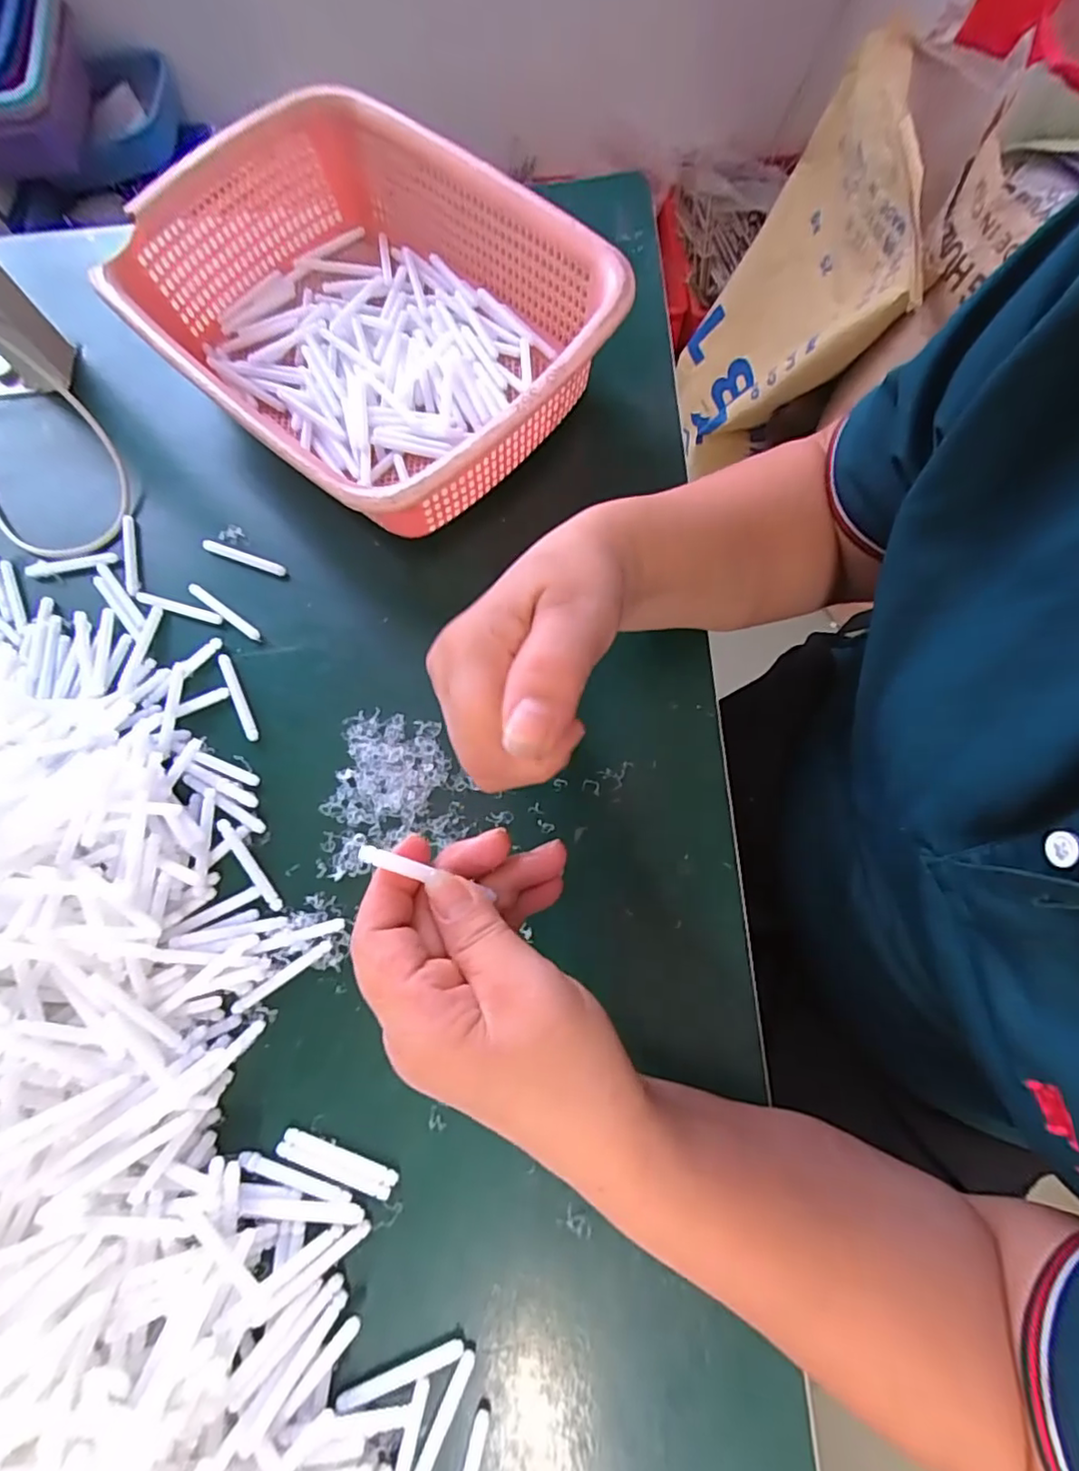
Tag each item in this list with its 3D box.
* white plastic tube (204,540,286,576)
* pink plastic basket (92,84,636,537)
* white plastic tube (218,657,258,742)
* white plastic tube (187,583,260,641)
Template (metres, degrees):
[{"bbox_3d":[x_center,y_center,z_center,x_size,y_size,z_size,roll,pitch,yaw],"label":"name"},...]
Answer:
[{"bbox_3d":[-0.191,-0.115,0.387,0.057,0.004,0.008,20,75,7],"label":"white plastic tube"},{"bbox_3d":[-0.107,-0.254,0.382,0.282,0.090,0.211,42,79,12],"label":"pink plastic basket"},{"bbox_3d":[-0.182,-0.024,0.361,0.007,0.004,0.059,-26,75,-6],"label":"white plastic tube"},{"bbox_3d":[-0.199,-0.078,0.377,0.058,0.004,0.007,36,77,11],"label":"white plastic tube"}]

